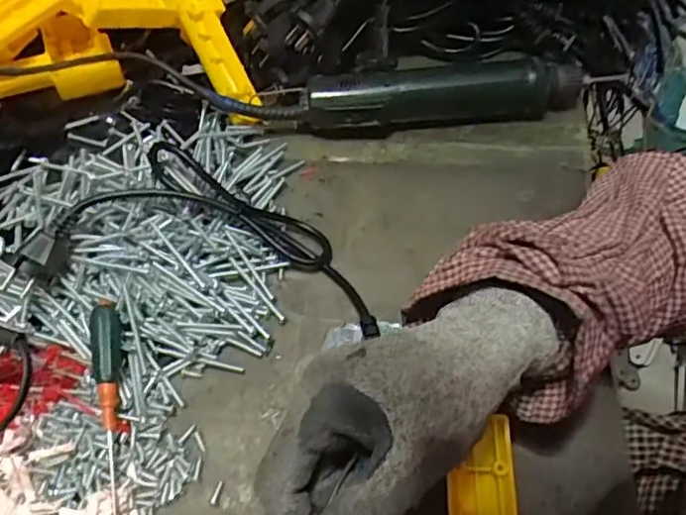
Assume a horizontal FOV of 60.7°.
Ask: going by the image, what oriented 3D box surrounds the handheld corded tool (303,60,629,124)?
[{"bbox_3d":[0.086,-0.132,0.471,0.229,0.046,0.047,-6,59,-2],"label":"handheld corded tool"}]

